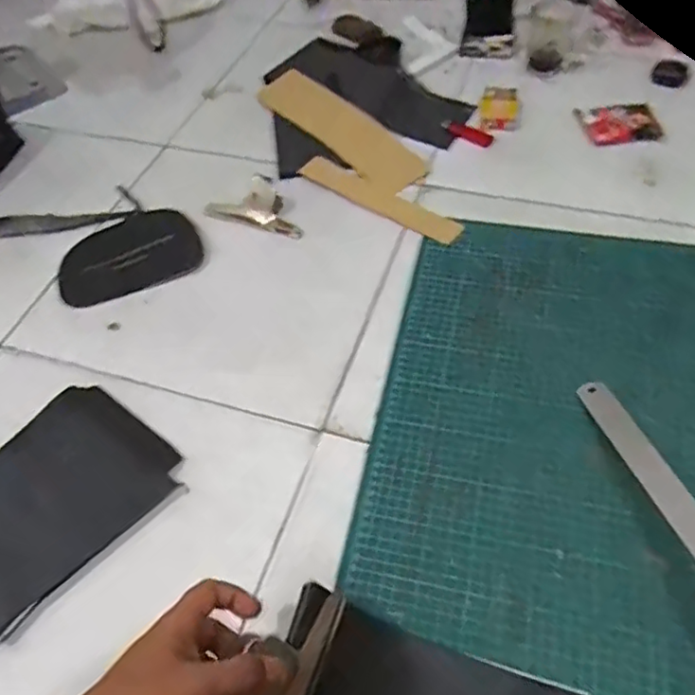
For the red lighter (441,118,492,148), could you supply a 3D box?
[{"bbox_3d":[0.177,-0.316,0.905,0.076,0.015,0.020,25,58,6],"label":"red lighter"}]

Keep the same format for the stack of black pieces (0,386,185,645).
[{"bbox_3d":[-0.291,0.149,0.576,0.161,0.014,0.234,36,62,21],"label":"stack of black pieces"}]

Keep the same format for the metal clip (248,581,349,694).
[{"bbox_3d":[-0.042,0.228,0.413,0.037,0.049,0.143,13,52,14],"label":"metal clip"}]

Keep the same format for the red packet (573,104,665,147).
[{"bbox_3d":[0.392,-0.322,0.880,0.107,0.005,0.093,-8,53,-1],"label":"red packet"}]

